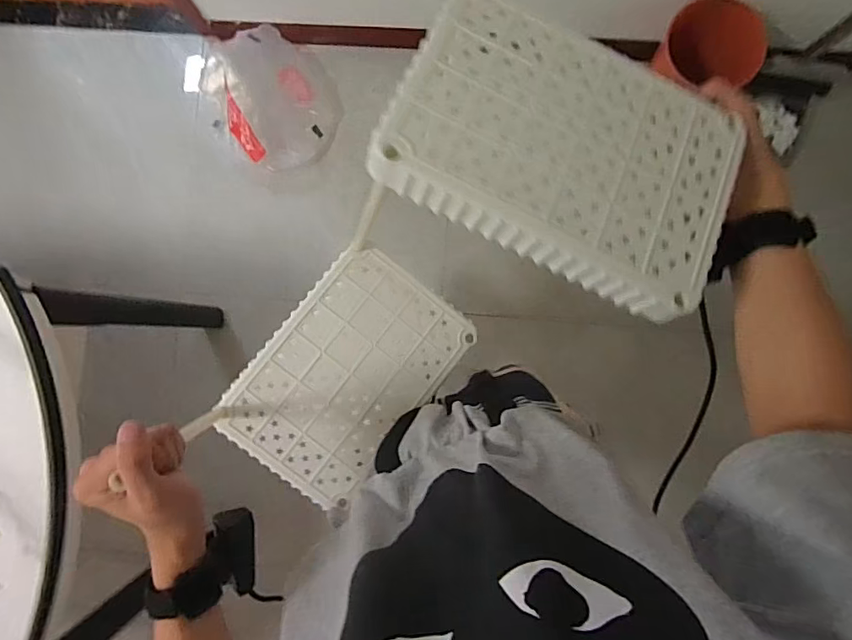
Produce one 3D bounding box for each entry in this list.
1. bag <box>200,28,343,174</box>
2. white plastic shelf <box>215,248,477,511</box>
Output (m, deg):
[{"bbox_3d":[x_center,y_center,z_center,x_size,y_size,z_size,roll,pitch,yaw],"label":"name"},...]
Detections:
[{"bbox_3d":[-0.467,-0.647,1.439,0.421,0.176,0.371,39,90,3],"label":"bag"},{"bbox_3d":[-0.090,0.063,0.584,0.182,0.050,0.271,38,90,3],"label":"white plastic shelf"}]

